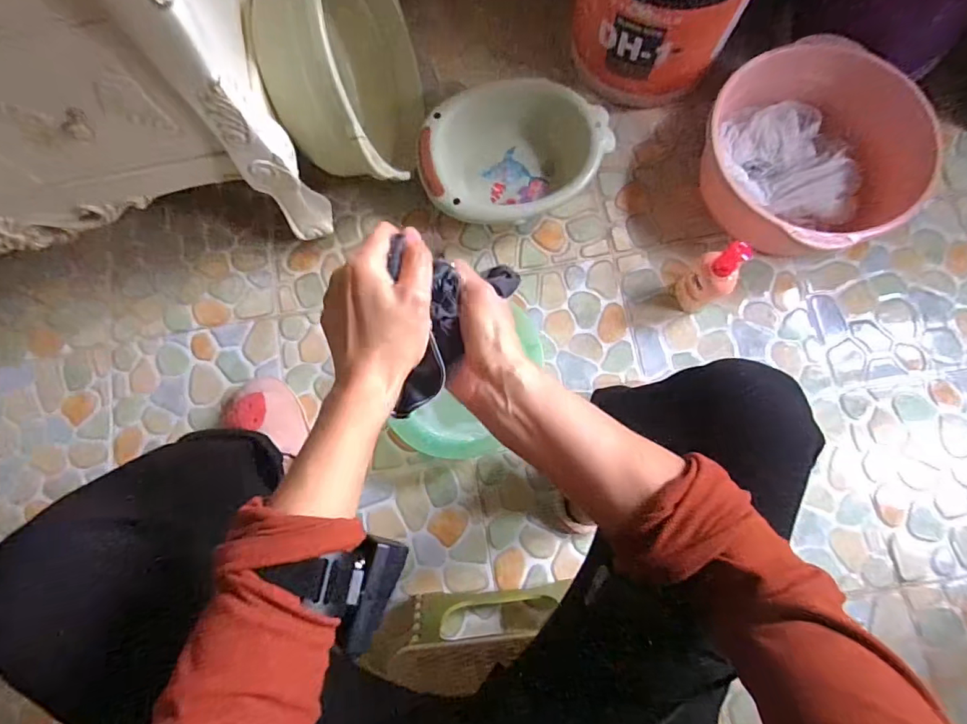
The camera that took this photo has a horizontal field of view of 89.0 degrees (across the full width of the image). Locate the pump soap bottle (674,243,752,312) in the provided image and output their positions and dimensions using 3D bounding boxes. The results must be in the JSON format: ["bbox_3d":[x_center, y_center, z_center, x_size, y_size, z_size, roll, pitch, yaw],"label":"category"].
[{"bbox_3d":[0.341,-0.122,0.751,0.057,0.186,0.063,-44,81,-6],"label":"pump soap bottle"}]

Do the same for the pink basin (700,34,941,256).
[{"bbox_3d":[0.509,-0.326,0.801,0.306,0.148,0.335,-37,80,-6],"label":"pink basin"}]

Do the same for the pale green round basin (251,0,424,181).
[{"bbox_3d":[-0.212,-0.460,0.776,0.182,0.333,0.376,1,79,2],"label":"pale green round basin"}]

